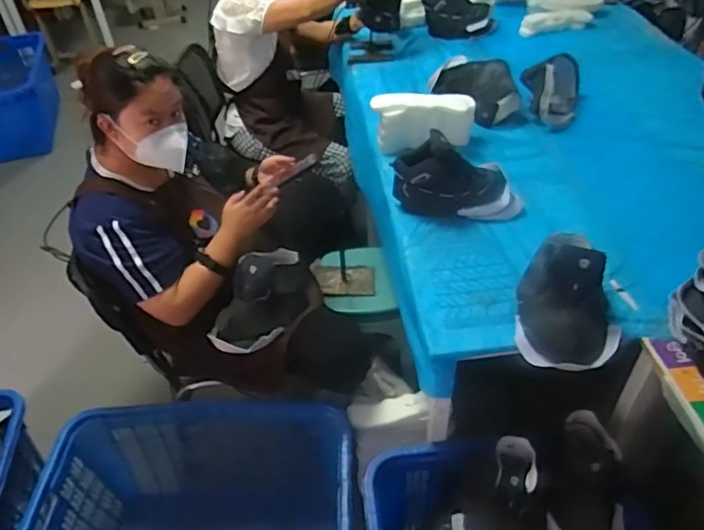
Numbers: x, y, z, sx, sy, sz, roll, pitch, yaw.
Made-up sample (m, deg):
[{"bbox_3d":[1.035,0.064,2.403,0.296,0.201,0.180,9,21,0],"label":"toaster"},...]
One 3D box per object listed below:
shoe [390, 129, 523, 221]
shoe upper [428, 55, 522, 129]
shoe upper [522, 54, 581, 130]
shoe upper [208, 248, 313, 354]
[{"bbox_3d":[0.255,-0.221,1.364,0.311,0.181,0.132,2,43,6],"label":"shoe"},{"bbox_3d":[0.366,-0.522,1.700,0.254,0.152,0.132,24,50,26],"label":"shoe upper"},{"bbox_3d":[0.585,-0.523,1.686,0.175,0.143,0.237,13,45,16],"label":"shoe upper"},{"bbox_3d":[-0.220,0.068,1.373,0.183,0.145,0.294,23,49,25],"label":"shoe upper"}]

